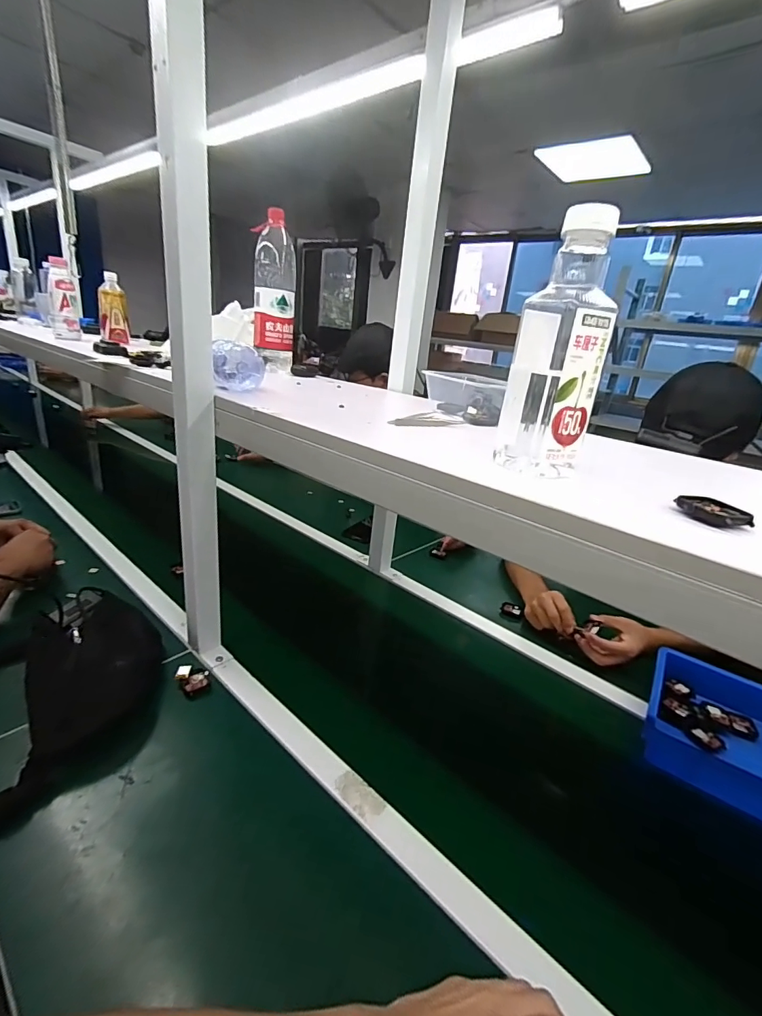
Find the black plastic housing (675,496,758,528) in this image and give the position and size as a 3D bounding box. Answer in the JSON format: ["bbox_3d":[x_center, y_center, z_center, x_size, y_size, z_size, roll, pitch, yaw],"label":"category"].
[{"bbox_3d":[0.255,0.003,0.342,0.041,0.010,0.043,0,23,-17],"label":"black plastic housing"}]

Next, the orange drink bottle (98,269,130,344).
[{"bbox_3d":[-0.747,-0.554,1.239,0.071,0.168,0.055,-6,25,-28],"label":"orange drink bottle"}]

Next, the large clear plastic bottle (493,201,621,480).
[{"bbox_3d":[0.155,-0.134,0.390,0.075,0.205,0.066,12,22,13],"label":"large clear plastic bottle"}]

